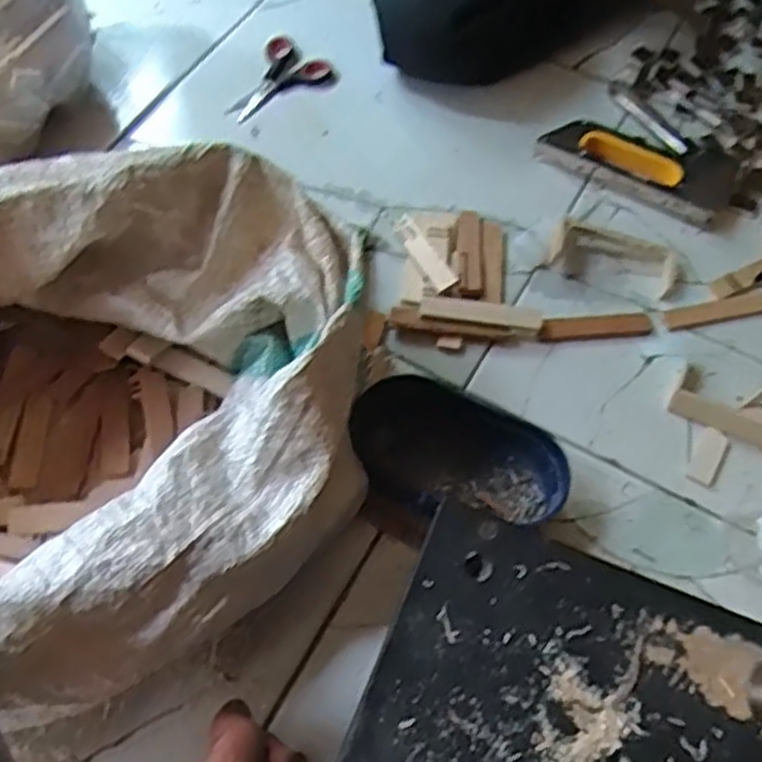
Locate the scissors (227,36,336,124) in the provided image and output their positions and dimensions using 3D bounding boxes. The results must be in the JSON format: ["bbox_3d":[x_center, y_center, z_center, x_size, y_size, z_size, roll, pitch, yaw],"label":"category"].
[{"bbox_3d":[-0.102,-0.292,0.789,0.072,0.016,0.109,30,64,13],"label":"scissors"}]

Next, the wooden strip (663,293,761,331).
[{"bbox_3d":[0.289,-0.059,0.676,0.098,0.006,0.020,-10,62,-8],"label":"wooden strip"}]

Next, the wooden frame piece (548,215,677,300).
[{"bbox_3d":[0.202,-0.109,0.680,0.108,0.025,0.050,21,63,9],"label":"wooden frame piece"}]

